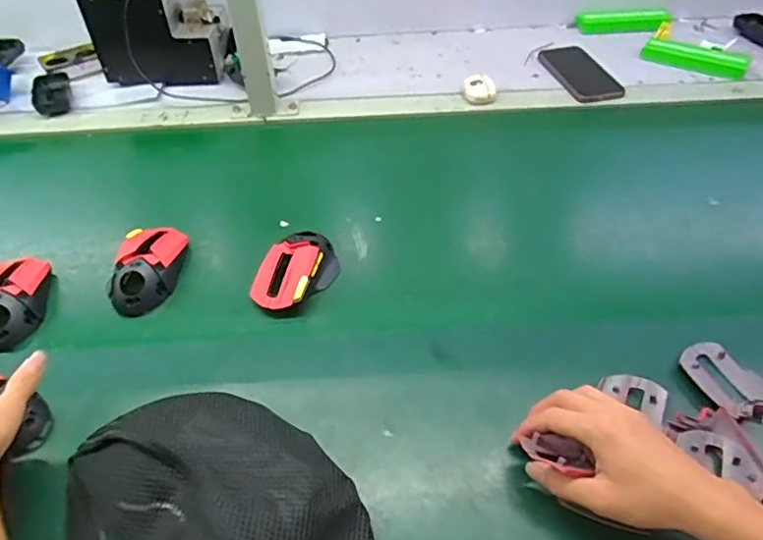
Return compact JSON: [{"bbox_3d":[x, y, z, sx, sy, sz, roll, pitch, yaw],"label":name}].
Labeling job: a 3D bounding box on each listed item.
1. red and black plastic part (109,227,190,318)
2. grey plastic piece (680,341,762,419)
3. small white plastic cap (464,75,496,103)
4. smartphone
[{"bbox_3d":[-0.257,-0.003,0.632,0.066,0.043,0.116,1,47,2],"label":"red and black plastic part"},{"bbox_3d":[0.310,0.099,0.514,0.053,0.013,0.081,-22,50,-18],"label":"grey plastic piece"},{"bbox_3d":[0.146,-0.273,0.855,0.046,0.027,0.046,-1,47,1],"label":"small white plastic cap"},{"bbox_3d":[0.308,-0.310,0.894,0.083,0.012,0.150,-15,48,-12],"label":"smartphone"}]

